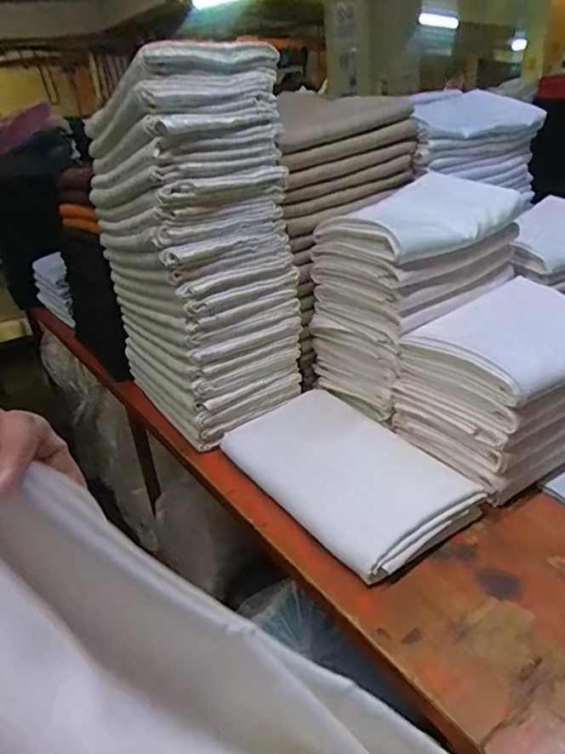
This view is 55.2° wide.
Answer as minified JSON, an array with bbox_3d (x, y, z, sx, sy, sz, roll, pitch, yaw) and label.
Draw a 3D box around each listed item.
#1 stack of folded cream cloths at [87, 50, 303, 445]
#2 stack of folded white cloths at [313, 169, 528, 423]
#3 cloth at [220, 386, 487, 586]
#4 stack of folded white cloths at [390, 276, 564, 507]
[{"bbox_3d":[-0.186,-0.280,1.141,0.312,0.650,0.404,-22,32,-26],"label":"stack of folded cream cloths"},{"bbox_3d":[0.282,-0.183,1.164,0.370,0.357,0.258,-21,32,-26],"label":"stack of folded white cloths"},{"bbox_3d":[0.113,0.168,0.995,0.276,0.056,0.448,-23,32,-28],"label":"cloth"},{"bbox_3d":[0.434,0.005,1.015,0.381,0.233,0.251,-21,31,-24],"label":"stack of folded white cloths"}]

